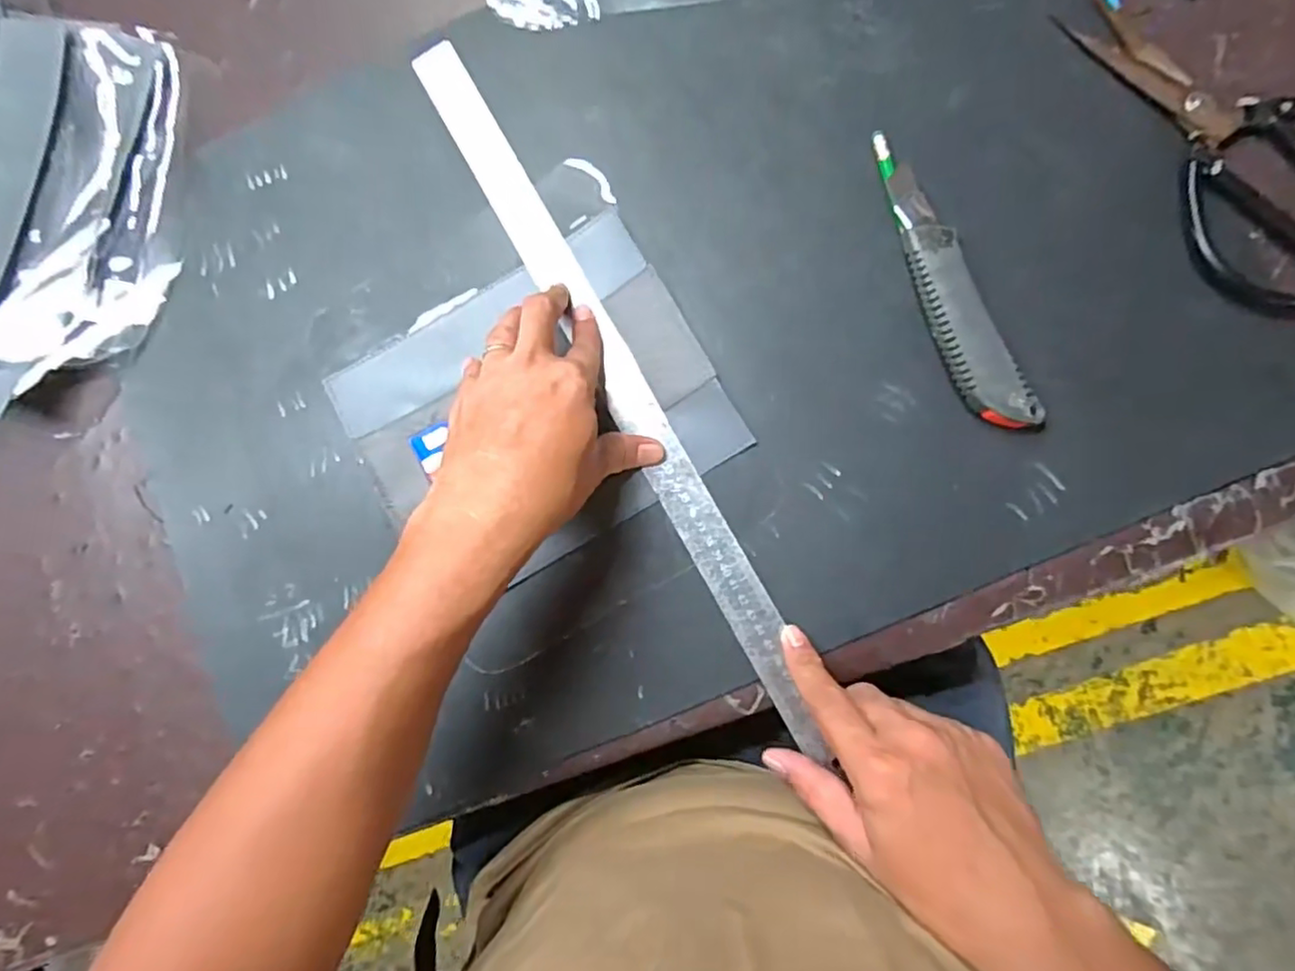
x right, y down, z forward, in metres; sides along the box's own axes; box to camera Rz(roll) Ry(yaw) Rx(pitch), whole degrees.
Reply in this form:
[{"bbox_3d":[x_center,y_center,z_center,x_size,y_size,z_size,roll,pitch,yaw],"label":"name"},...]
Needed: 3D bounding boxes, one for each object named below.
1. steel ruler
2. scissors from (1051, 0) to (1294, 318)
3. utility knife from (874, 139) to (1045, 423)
[{"bbox_3d":[-0.023,-0.074,0.409,0.030,0.004,0.507,-30,82,2],"label":"steel ruler"},{"bbox_3d":[0.348,-0.211,0.376,0.127,0.013,0.224,-24,82,4],"label":"scissors"},{"bbox_3d":[0.174,-0.120,0.381,0.037,0.018,0.191,-20,83,4],"label":"utility knife"}]

